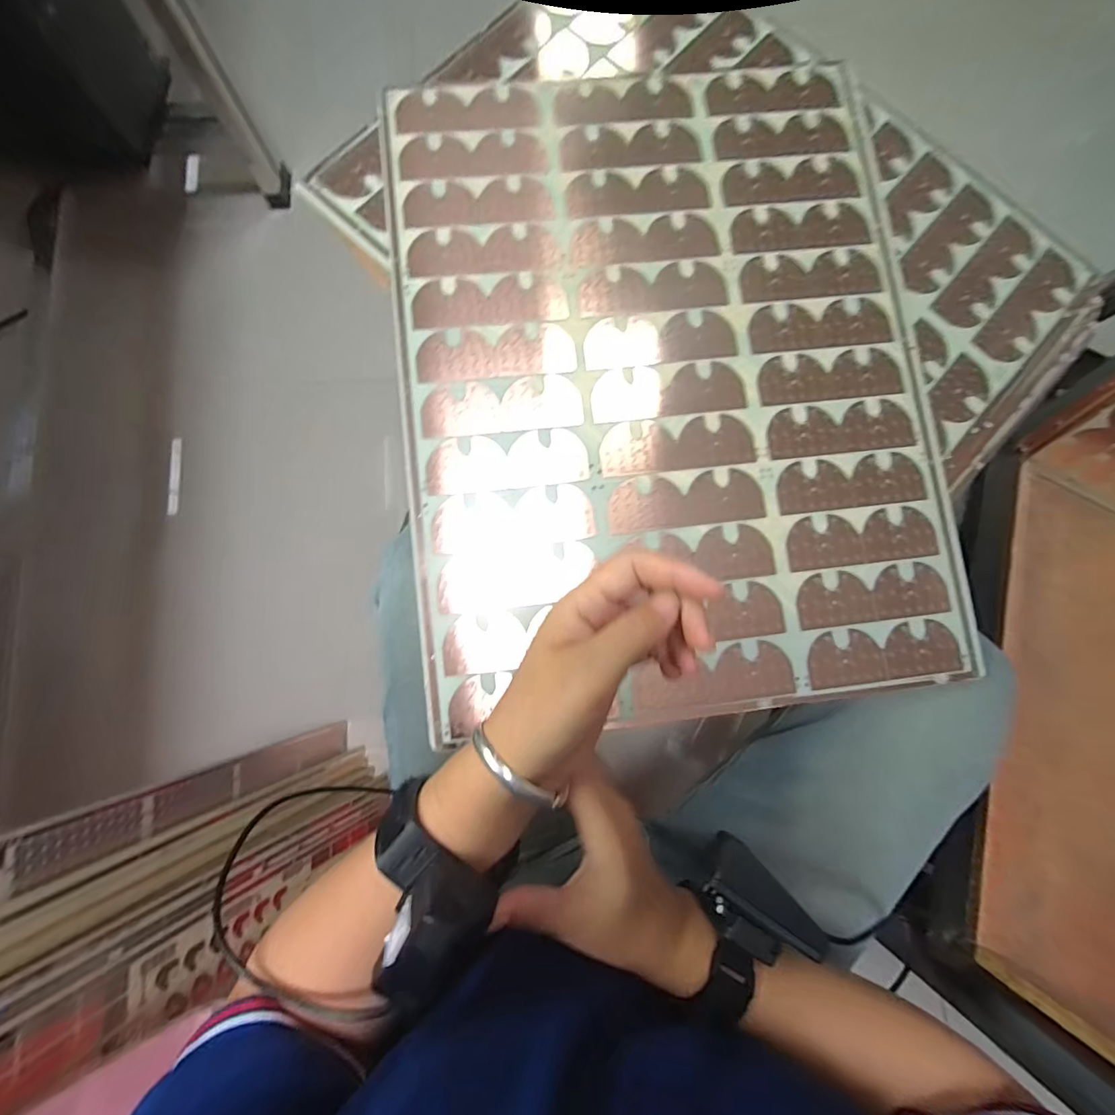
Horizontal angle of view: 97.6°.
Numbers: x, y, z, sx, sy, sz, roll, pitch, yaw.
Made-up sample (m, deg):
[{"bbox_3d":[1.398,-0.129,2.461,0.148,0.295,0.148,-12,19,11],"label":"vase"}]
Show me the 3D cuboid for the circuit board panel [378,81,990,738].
[{"bbox_3d":[0.083,-0.143,0.373,0.388,0.007,0.500,-5,83,-3],"label":"circuit board panel"}]

